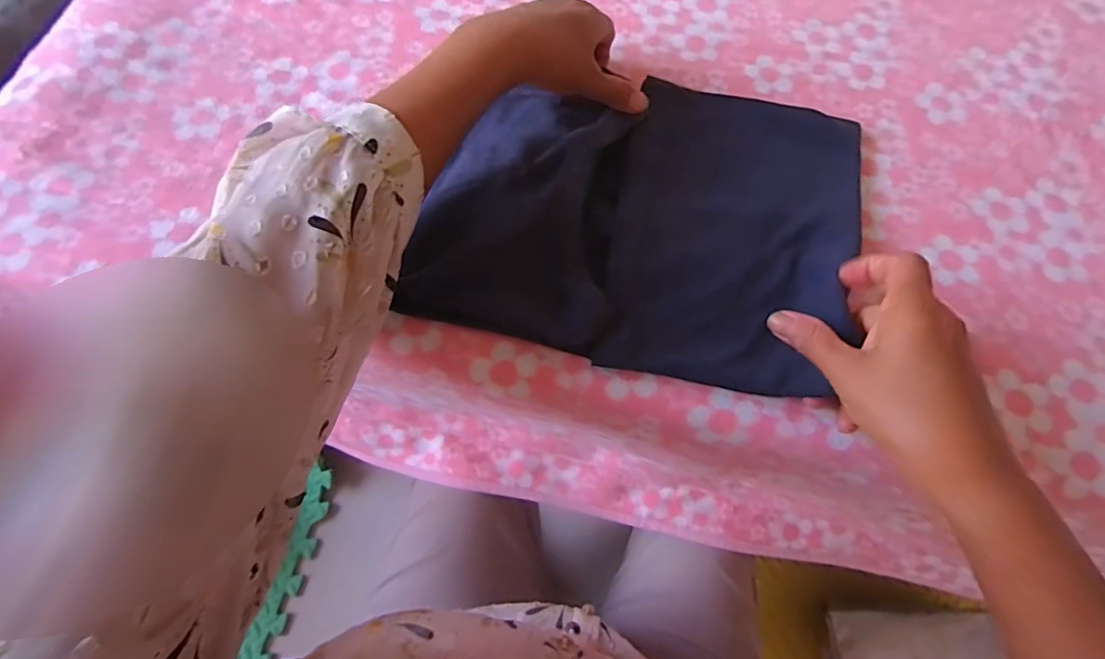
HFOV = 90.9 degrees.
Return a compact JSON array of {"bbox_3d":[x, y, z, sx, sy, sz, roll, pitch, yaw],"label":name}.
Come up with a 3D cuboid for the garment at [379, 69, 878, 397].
[{"bbox_3d":[0.071,-0.090,0.390,0.291,0.021,0.245,12,67,3],"label":"garment"}]

